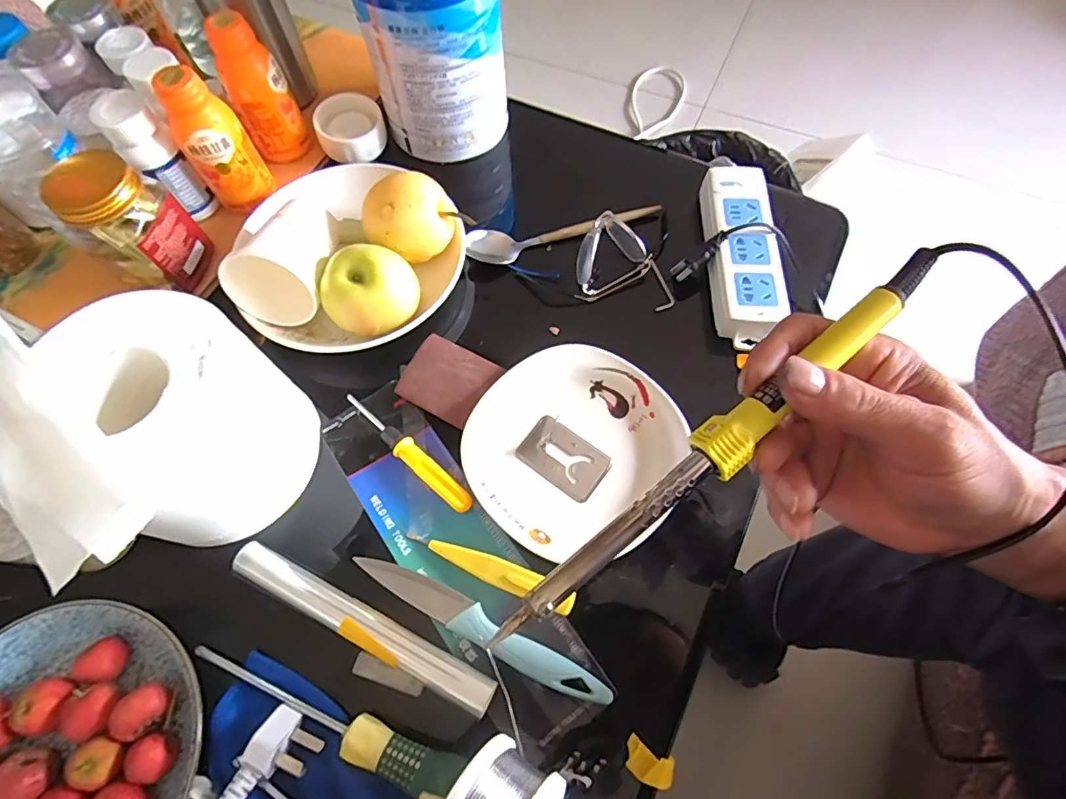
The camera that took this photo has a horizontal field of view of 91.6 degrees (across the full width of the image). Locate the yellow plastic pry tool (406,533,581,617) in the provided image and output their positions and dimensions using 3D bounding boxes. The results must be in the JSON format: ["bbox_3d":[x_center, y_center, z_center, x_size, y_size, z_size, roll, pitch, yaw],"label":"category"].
[{"bbox_3d":[-0.031,0.119,0.366,0.125,0.010,0.019,20,68,9],"label":"yellow plastic pry tool"}]

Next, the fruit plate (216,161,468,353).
[{"bbox_3d":[-0.159,-0.124,0.437,0.162,0.076,0.174,0,66,1],"label":"fruit plate"}]

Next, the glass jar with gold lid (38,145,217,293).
[{"bbox_3d":[-0.334,-0.146,0.430,0.071,0.099,0.069,0,66,1],"label":"glass jar with gold lid"}]

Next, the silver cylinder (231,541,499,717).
[{"bbox_3d":[-0.116,0.150,0.348,0.199,0.015,0.022,25,69,11],"label":"silver cylinder"}]

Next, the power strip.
[{"bbox_3d":[0.189,-0.135,0.471,0.063,0.030,0.183,-1,66,1],"label":"power strip"}]

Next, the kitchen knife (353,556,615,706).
[{"bbox_3d":[-0.037,0.153,0.353,0.188,0.009,0.023,27,69,12],"label":"kitchen knife"}]

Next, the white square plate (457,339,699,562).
[{"bbox_3d":[0.030,0.036,0.404,0.157,0.018,0.160,35,71,15],"label":"white square plate"}]

